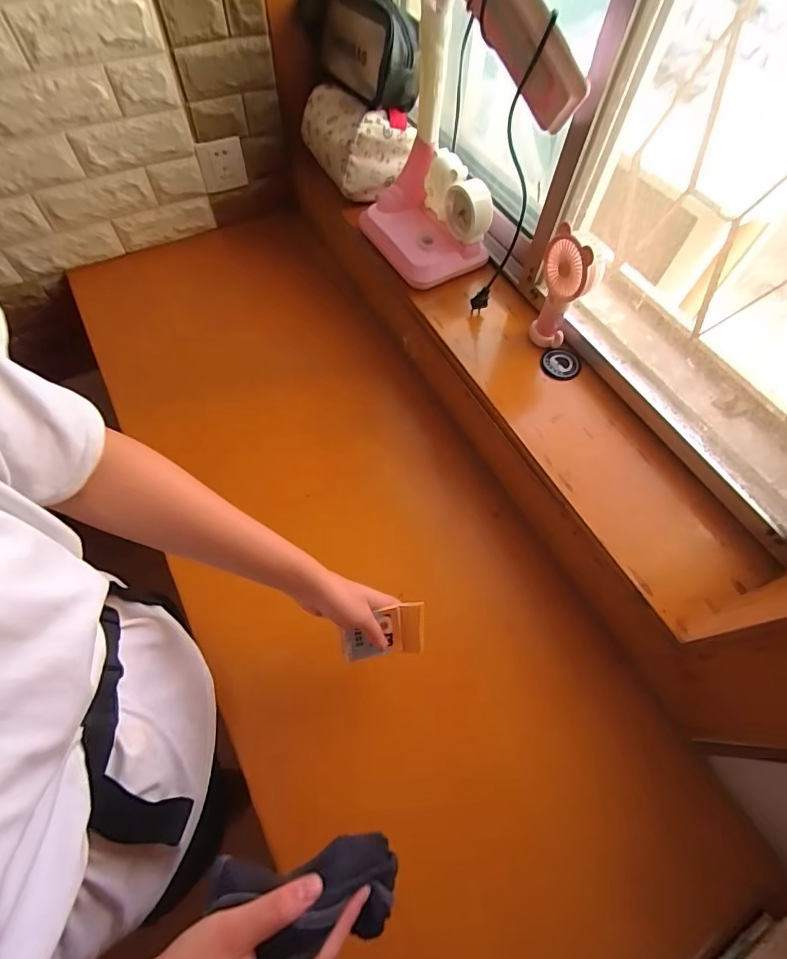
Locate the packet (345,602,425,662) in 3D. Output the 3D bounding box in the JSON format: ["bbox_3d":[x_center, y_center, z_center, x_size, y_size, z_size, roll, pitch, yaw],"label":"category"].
[{"bbox_3d":[-0.010,0.171,0.513,0.092,0.067,0.009,-5,23,-16],"label":"packet"}]

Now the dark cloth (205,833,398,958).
[{"bbox_3d":[-0.060,0.279,0.308,0.127,0.049,0.057,-4,63,-7],"label":"dark cloth"}]

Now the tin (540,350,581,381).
[{"bbox_3d":[0.253,-0.173,0.702,0.057,0.016,0.049,18,63,8],"label":"tin"}]

